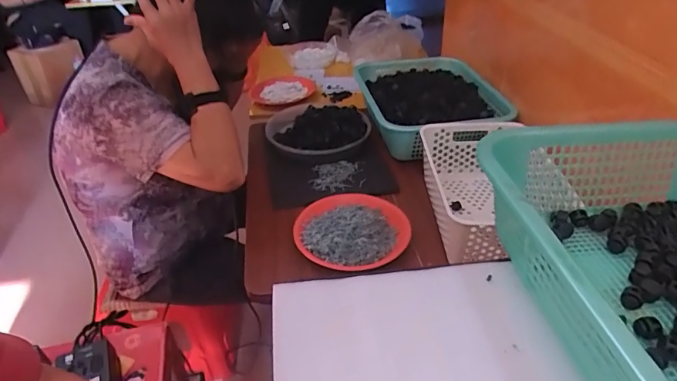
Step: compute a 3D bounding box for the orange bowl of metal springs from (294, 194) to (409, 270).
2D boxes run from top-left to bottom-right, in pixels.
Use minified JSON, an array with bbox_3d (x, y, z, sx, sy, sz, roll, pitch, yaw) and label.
[{"bbox_3d":[0.023,0.066,0.819,0.189,0.039,0.196,28,45,36],"label":"orange bowl of metal springs"}]

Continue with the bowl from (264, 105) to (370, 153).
[{"bbox_3d":[-0.044,-0.146,1.083,0.231,0.063,0.251,-7,35,-6],"label":"bowl"}]

